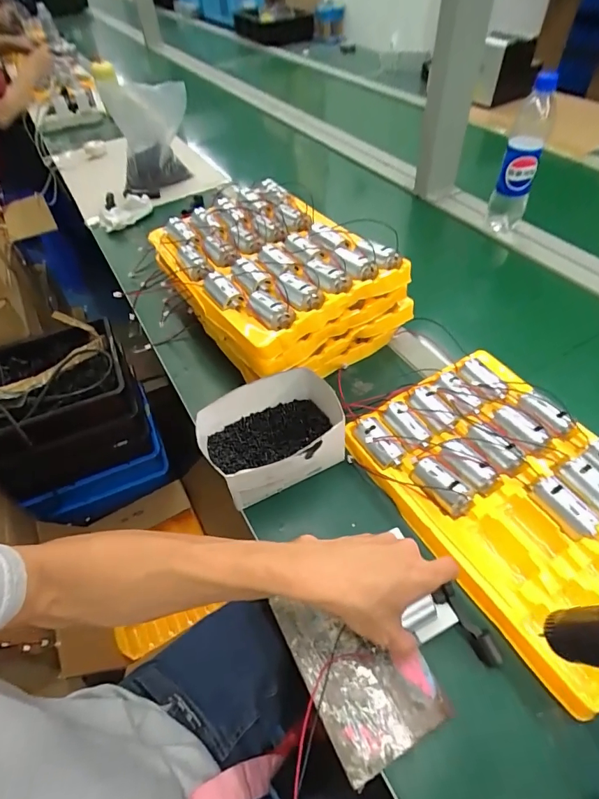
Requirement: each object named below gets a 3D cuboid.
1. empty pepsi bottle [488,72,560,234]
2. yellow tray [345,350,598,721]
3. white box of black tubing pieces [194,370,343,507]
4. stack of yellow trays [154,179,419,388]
[{"bbox_3d":[0.377,-0.404,0.708,0.059,0.238,0.073,21,55,20],"label":"empty pepsi bottle"},{"bbox_3d":[0.226,0.090,0.441,0.238,0.033,0.327,-30,55,-18],"label":"yellow tray"},{"bbox_3d":[-0.031,0.041,0.474,0.137,0.072,0.113,-27,54,-17],"label":"white box of black tubing pieces"},{"bbox_3d":[-0.035,-0.169,0.604,0.240,0.132,0.307,-33,56,-21],"label":"stack of yellow trays"}]

